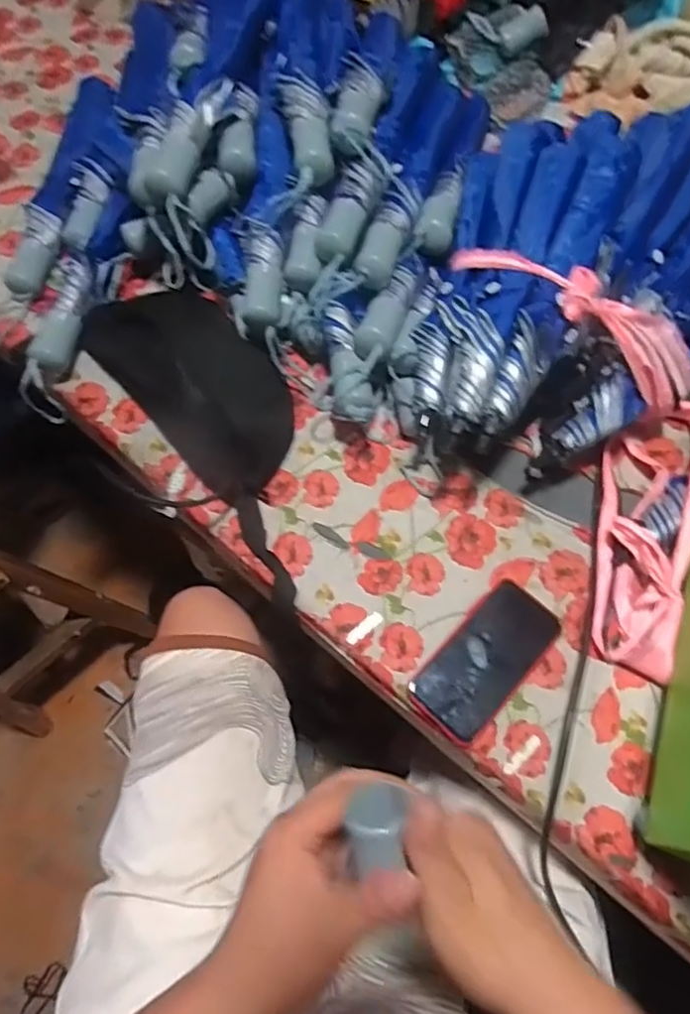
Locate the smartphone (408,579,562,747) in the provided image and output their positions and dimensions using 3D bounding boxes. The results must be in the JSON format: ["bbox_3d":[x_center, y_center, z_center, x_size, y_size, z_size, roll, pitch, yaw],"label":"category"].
[{"bbox_3d":[0.127,0.136,0.538,0.075,0.015,0.146,40,73,14],"label":"smartphone"}]

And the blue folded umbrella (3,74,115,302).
[{"bbox_3d":[-0.344,-0.392,0.738,0.051,0.047,0.340,9,68,3],"label":"blue folded umbrella"}]

